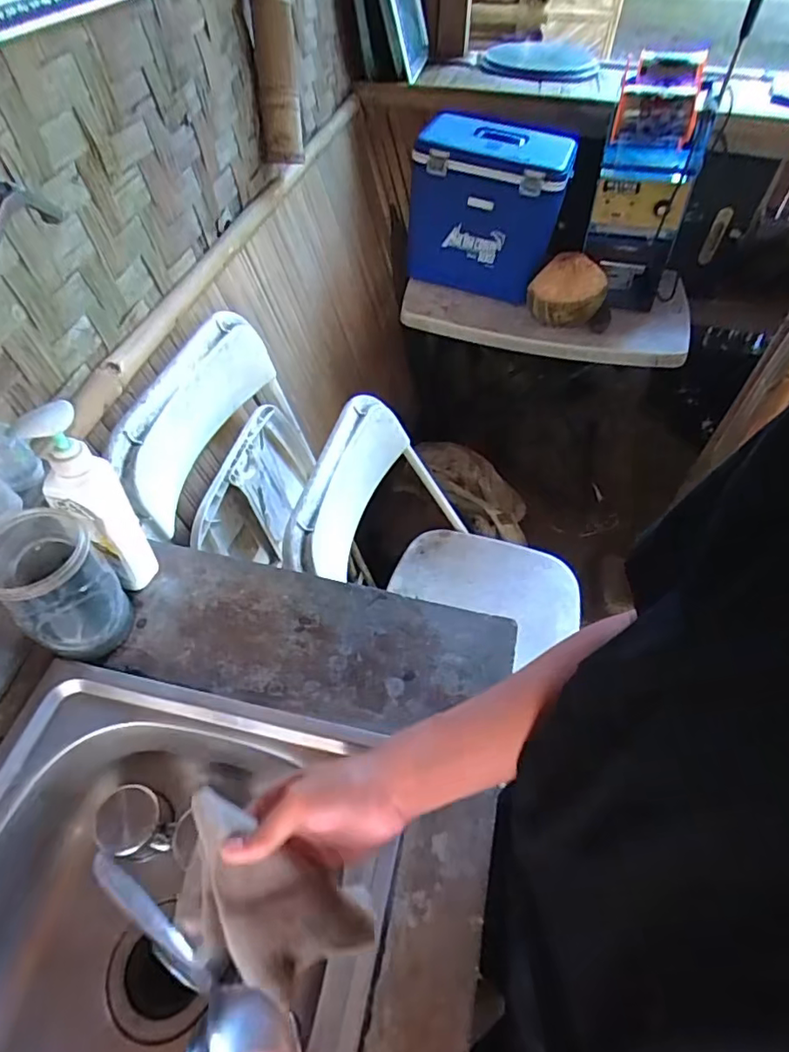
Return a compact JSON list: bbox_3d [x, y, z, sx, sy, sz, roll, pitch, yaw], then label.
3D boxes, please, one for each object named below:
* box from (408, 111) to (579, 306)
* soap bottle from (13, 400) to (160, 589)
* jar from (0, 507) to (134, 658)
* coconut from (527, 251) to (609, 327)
[{"bbox_3d":[0.237,-0.810,1.475,0.353,0.324,0.251,11,52,7],"label":"box"},{"bbox_3d":[-0.310,-0.022,0.601,0.063,0.241,0.044,-32,60,-24],"label":"soap bottle"},{"bbox_3d":[-0.342,0.063,0.597,0.096,0.154,0.097,1,52,-1],"label":"jar"},{"bbox_3d":[0.422,-0.576,1.420,0.144,0.126,0.144,38,60,25],"label":"coconut"}]

